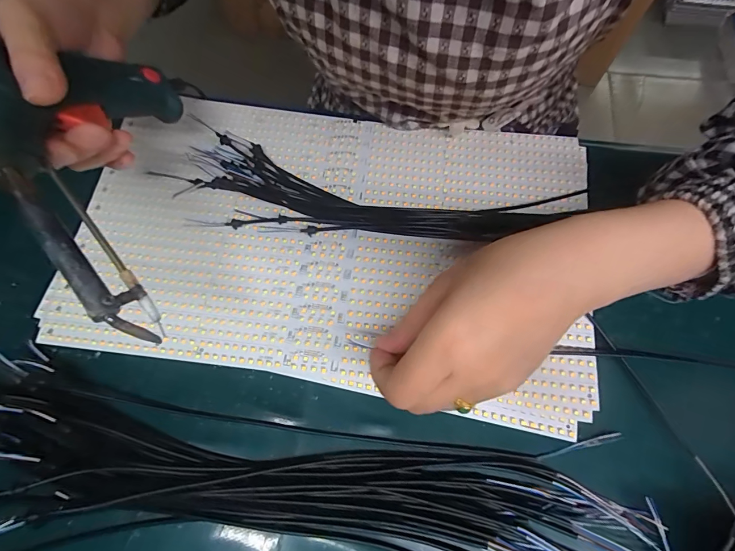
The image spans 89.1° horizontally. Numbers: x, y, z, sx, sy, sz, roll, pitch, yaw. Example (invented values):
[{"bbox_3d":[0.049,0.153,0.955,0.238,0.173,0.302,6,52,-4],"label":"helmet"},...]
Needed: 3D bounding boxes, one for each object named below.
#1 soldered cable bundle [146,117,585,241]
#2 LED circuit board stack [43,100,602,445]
[{"bbox_3d":[-0.001,-0.062,0.313,0.328,0.015,0.082,11,71,4],"label":"soldered cable bundle"},{"bbox_3d":[-0.032,-0.034,0.311,0.409,0.012,0.240,9,71,4],"label":"LED circuit board stack"}]

